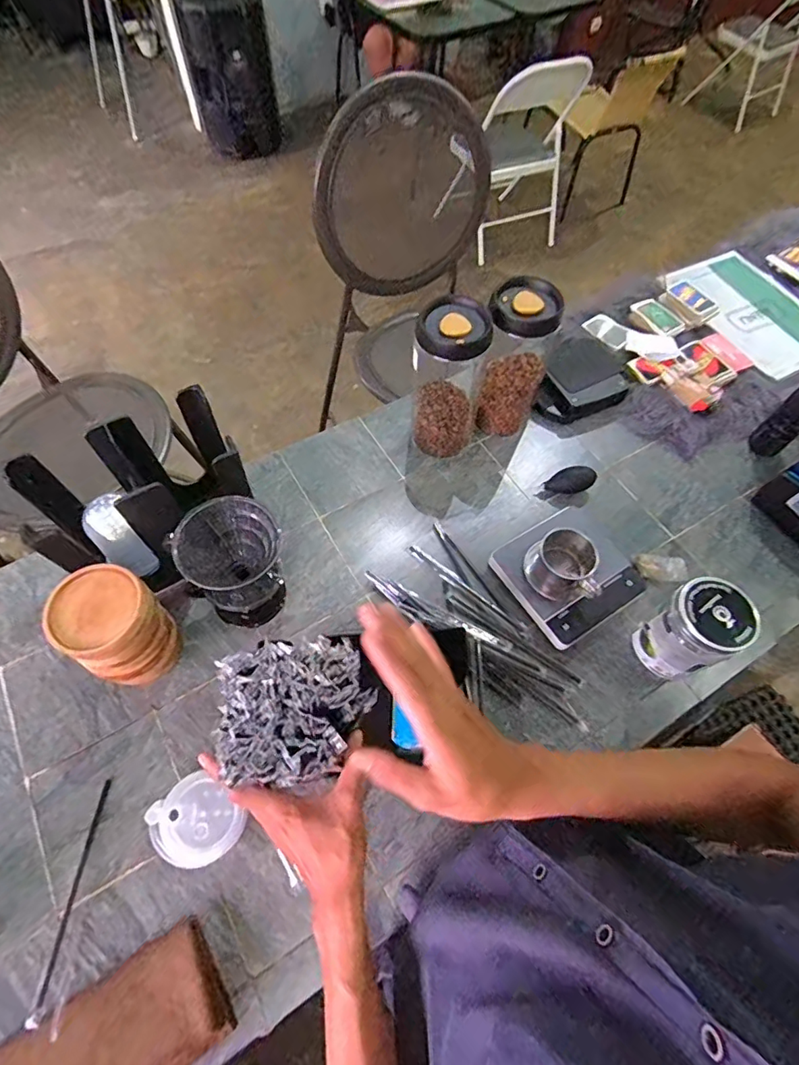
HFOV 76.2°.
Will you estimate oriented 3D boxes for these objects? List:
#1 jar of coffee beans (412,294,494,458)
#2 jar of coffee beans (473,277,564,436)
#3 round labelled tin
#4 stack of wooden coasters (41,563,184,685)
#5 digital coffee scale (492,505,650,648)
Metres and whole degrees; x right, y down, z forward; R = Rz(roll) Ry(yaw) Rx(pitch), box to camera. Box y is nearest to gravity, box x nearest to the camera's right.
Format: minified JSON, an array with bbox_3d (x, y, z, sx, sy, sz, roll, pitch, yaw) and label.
[{"bbox_3d":[0.070,-0.220,0.745,0.092,0.215,0.096,1,62,-1],"label":"jar of coffee beans"},{"bbox_3d":[0.172,-0.263,0.771,0.094,0.210,0.119,15,63,7],"label":"jar of coffee beans"},{"bbox_3d":[0.356,0.122,0.631,0.092,0.141,0.085,-23,65,-13],"label":"round labelled tin"},{"bbox_3d":[-0.317,0.117,0.590,0.100,0.159,0.104,33,65,15],"label":"stack of wooden coasters"},{"bbox_3d":[0.238,0.050,0.705,0.174,0.025,0.158,-30,67,-16],"label":"digital coffee scale"}]

